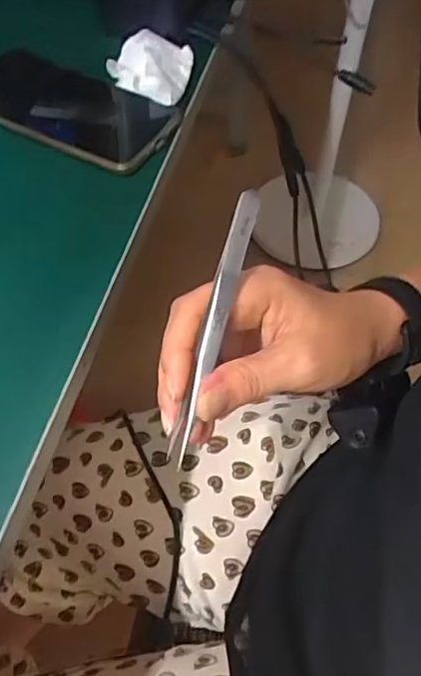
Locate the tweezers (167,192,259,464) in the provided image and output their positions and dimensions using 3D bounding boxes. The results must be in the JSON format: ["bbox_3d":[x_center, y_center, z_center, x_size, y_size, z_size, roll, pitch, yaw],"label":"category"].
[{"bbox_3d":[0.001,-0.007,0.276,0.011,0.014,0.125,15,86,10],"label":"tweezers"}]

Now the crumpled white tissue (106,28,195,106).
[{"bbox_3d":[-0.047,-0.207,0.454,0.058,0.024,0.065,7,57,5],"label":"crumpled white tissue"}]

